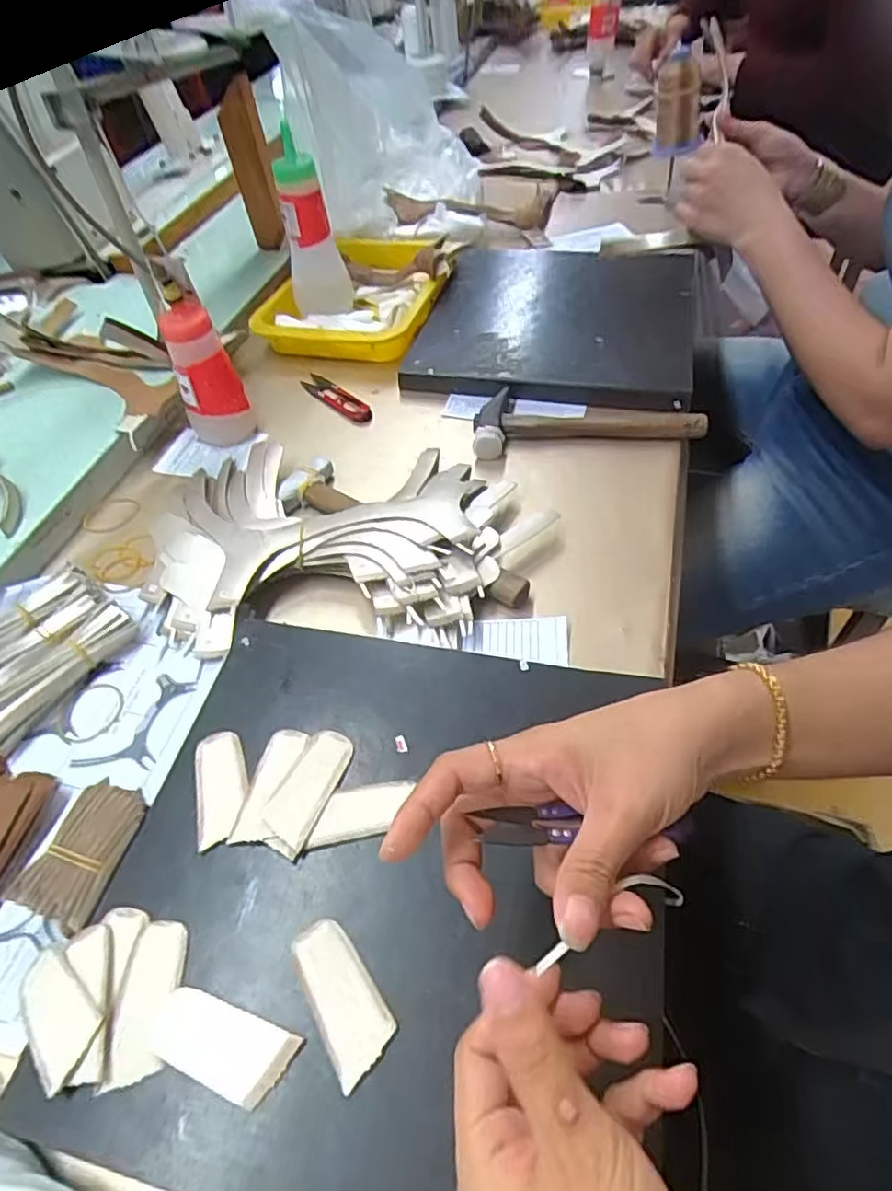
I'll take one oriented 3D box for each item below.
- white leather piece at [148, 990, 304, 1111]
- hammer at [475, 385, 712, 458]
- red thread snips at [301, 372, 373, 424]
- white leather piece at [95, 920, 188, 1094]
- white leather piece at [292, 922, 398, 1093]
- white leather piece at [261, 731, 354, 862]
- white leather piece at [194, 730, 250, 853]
[{"bbox_3d":[-0.110,0.217,0.308,0.070,0.004,0.032,14,53,14],"label":"white leather piece"},{"bbox_3d":[0.134,-0.179,0.631,0.217,0.027,0.091,-4,51,-1],"label":"hammer"},{"bbox_3d":[-0.121,-0.218,0.695,0.025,0.007,0.112,-37,56,-22],"label":"red thread snips"},{"bbox_3d":[-0.152,0.206,0.325,0.027,0.004,0.071,-3,51,1],"label":"white leather piece"},{"bbox_3d":[-0.053,0.198,0.318,0.033,0.004,0.071,-30,56,-20],"label":"white leather piece"},{"bbox_3d":[-0.085,0.117,0.387,0.032,0.004,0.075,18,52,15],"label":"white leather piece"},{"bbox_3d":[-0.141,0.118,0.397,0.032,0.004,0.071,-18,53,-4],"label":"white leather piece"}]

